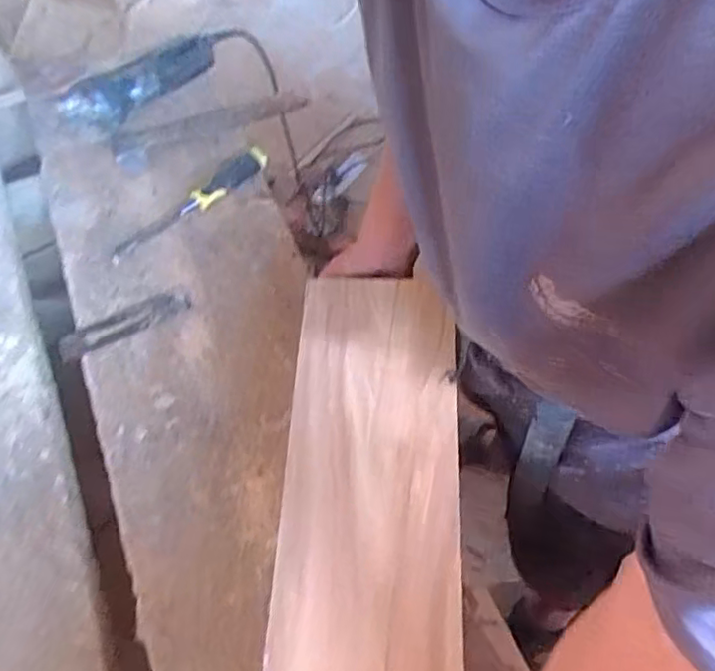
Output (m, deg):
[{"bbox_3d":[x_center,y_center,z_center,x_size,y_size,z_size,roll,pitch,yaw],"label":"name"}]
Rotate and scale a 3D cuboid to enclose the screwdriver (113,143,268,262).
[{"bbox_3d":[-0.239,-0.186,0.875,0.047,0.027,0.265,39,70,22],"label":"screwdriver"}]

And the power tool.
[{"bbox_3d":[-0.335,-0.398,0.946,0.266,0.064,0.057,-42,66,-15],"label":"power tool"}]

